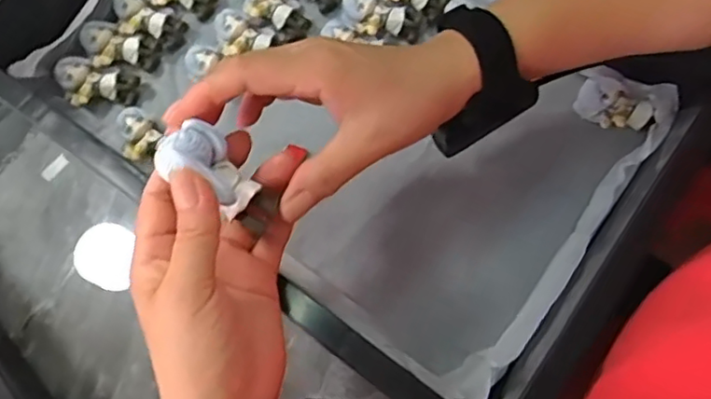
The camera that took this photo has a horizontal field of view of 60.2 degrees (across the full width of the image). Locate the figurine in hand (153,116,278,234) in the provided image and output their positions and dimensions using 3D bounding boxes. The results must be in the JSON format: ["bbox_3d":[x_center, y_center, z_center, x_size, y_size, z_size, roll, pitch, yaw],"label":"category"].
[{"bbox_3d":[-0.062,-0.010,0.292,0.061,0.021,0.029,44,75,-22],"label":"figurine in hand"}]

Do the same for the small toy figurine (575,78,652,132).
[{"bbox_3d":[0.182,-0.062,0.432,0.052,0.025,0.024,25,74,10],"label":"small toy figurine"}]

